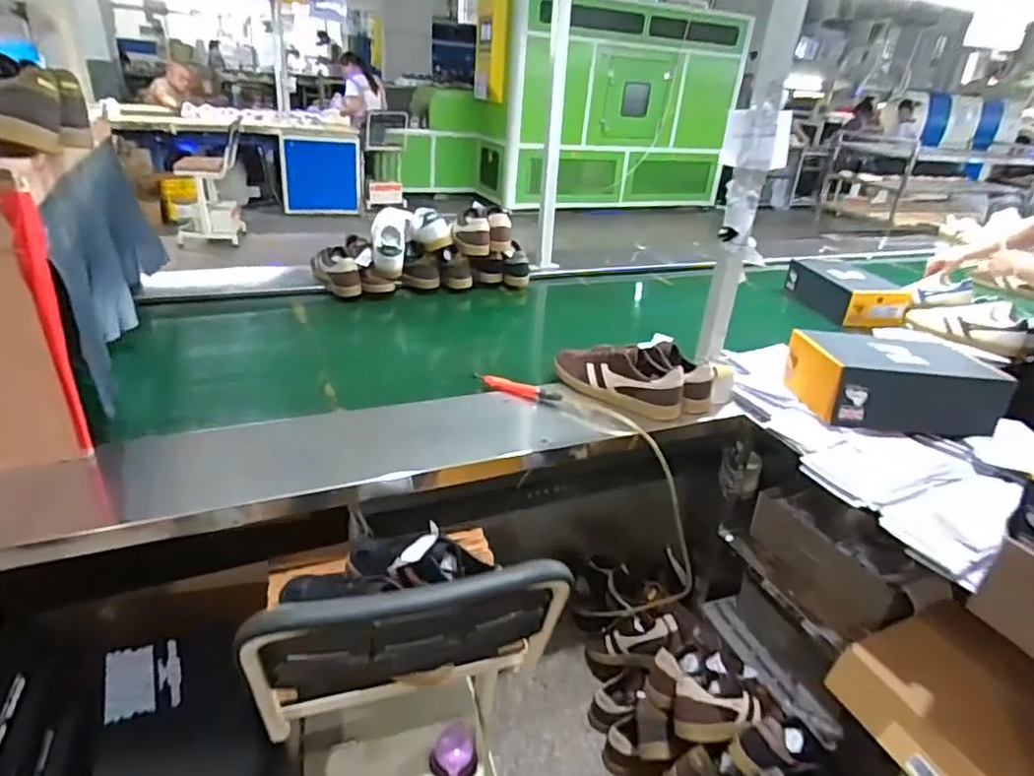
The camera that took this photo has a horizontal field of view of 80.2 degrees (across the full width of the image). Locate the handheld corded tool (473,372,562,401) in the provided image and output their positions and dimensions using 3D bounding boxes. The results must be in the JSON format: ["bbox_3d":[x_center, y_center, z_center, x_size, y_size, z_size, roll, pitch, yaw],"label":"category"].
[{"bbox_3d":[0.000,0.002,1.315,0.191,0.034,0.029,10,28,9],"label":"handheld corded tool"}]

